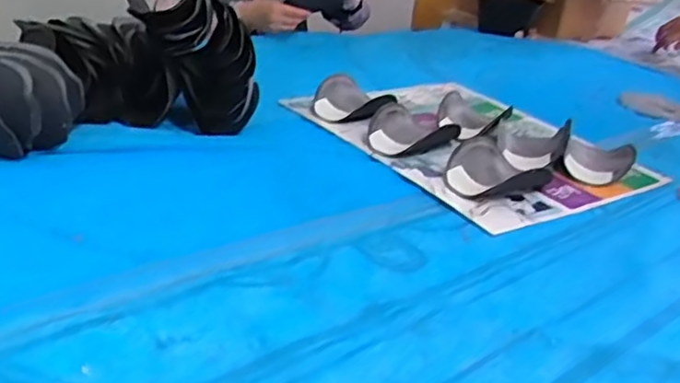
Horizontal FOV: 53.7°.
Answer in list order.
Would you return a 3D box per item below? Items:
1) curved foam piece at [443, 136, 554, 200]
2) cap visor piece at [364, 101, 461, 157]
[{"bbox_3d":[0.196,-0.033,0.875,0.144,0.033,0.112,-6,28,-27],"label":"curved foam piece"},{"bbox_3d":[0.092,-0.087,0.965,0.129,0.044,0.109,-14,33,-38],"label":"cap visor piece"}]

